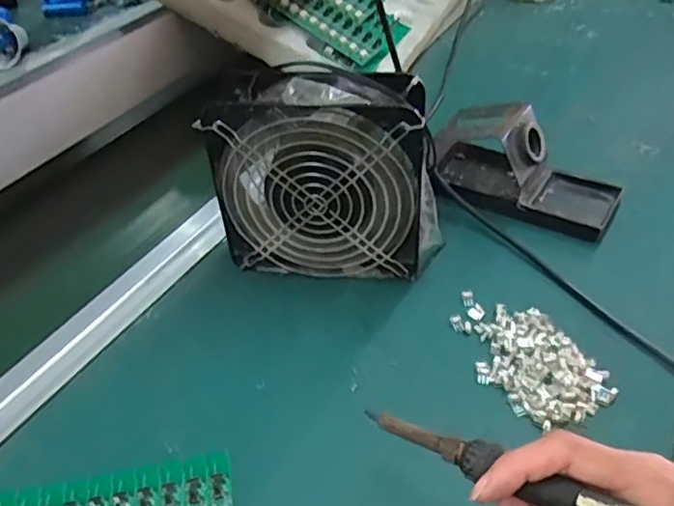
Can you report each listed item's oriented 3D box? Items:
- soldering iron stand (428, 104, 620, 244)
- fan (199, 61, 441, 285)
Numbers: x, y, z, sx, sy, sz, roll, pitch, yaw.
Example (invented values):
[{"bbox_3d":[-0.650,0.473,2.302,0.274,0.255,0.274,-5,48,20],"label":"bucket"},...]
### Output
[{"bbox_3d":[0.156,-0.078,0.529,0.163,0.069,0.078,21,47,28],"label":"soldering iron stand"},{"bbox_3d":[-0.007,-0.053,0.460,0.159,0.152,0.056,2,40,8],"label":"fan"}]

